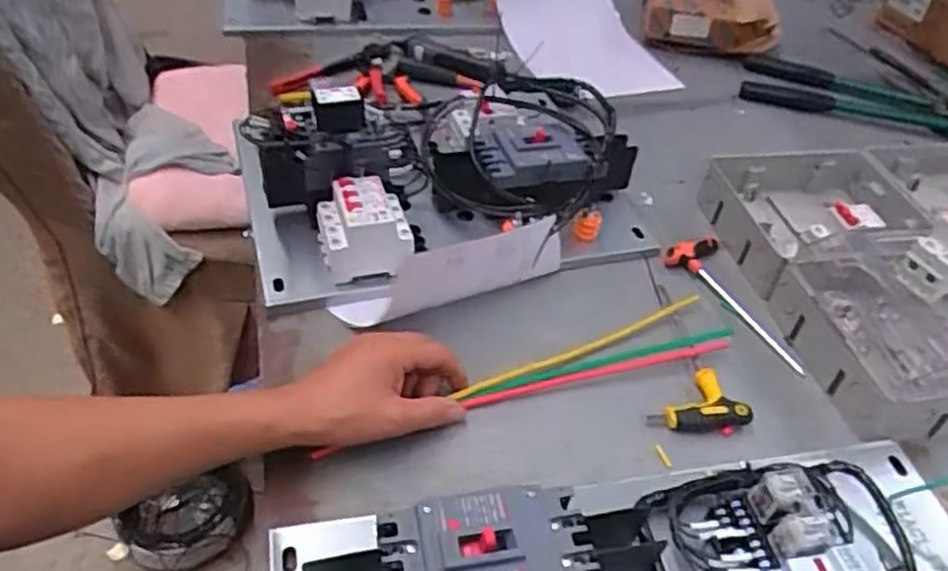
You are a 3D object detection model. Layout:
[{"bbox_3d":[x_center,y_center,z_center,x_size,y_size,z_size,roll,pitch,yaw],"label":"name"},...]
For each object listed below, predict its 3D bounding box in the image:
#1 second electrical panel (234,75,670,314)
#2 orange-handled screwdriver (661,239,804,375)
[{"bbox_3d":[-0.034,-0.160,0.794,0.415,0.110,0.382,-9,45,-16],"label":"second electrical panel"},{"bbox_3d":[0.263,0.016,0.731,0.066,0.025,0.173,-13,46,-19],"label":"orange-handled screwdriver"}]

